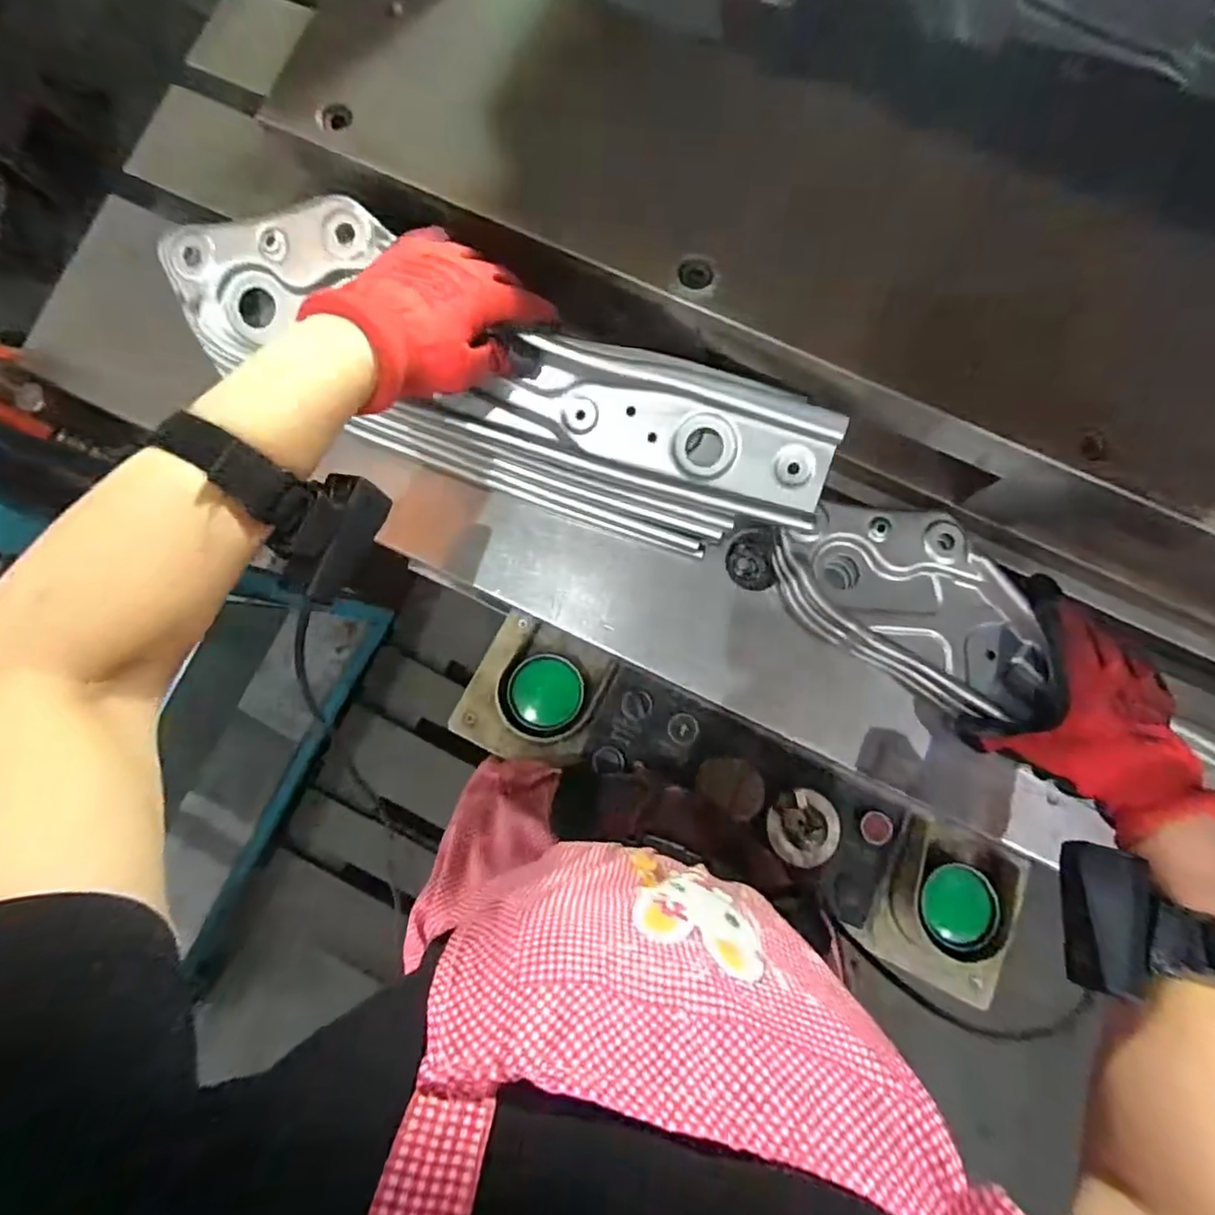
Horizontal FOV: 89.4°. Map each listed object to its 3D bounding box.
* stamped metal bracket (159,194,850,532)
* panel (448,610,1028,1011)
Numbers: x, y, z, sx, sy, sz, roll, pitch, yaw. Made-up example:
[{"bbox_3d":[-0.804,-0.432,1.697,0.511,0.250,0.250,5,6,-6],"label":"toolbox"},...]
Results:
[{"bbox_3d":[-0.063,-0.158,0.396,0.433,0.034,0.093,20,85,-1],"label":"stamped metal bracket"},{"bbox_3d":[0.110,0.180,0.586,0.528,0.105,0.158,25,85,4],"label":"panel"}]

